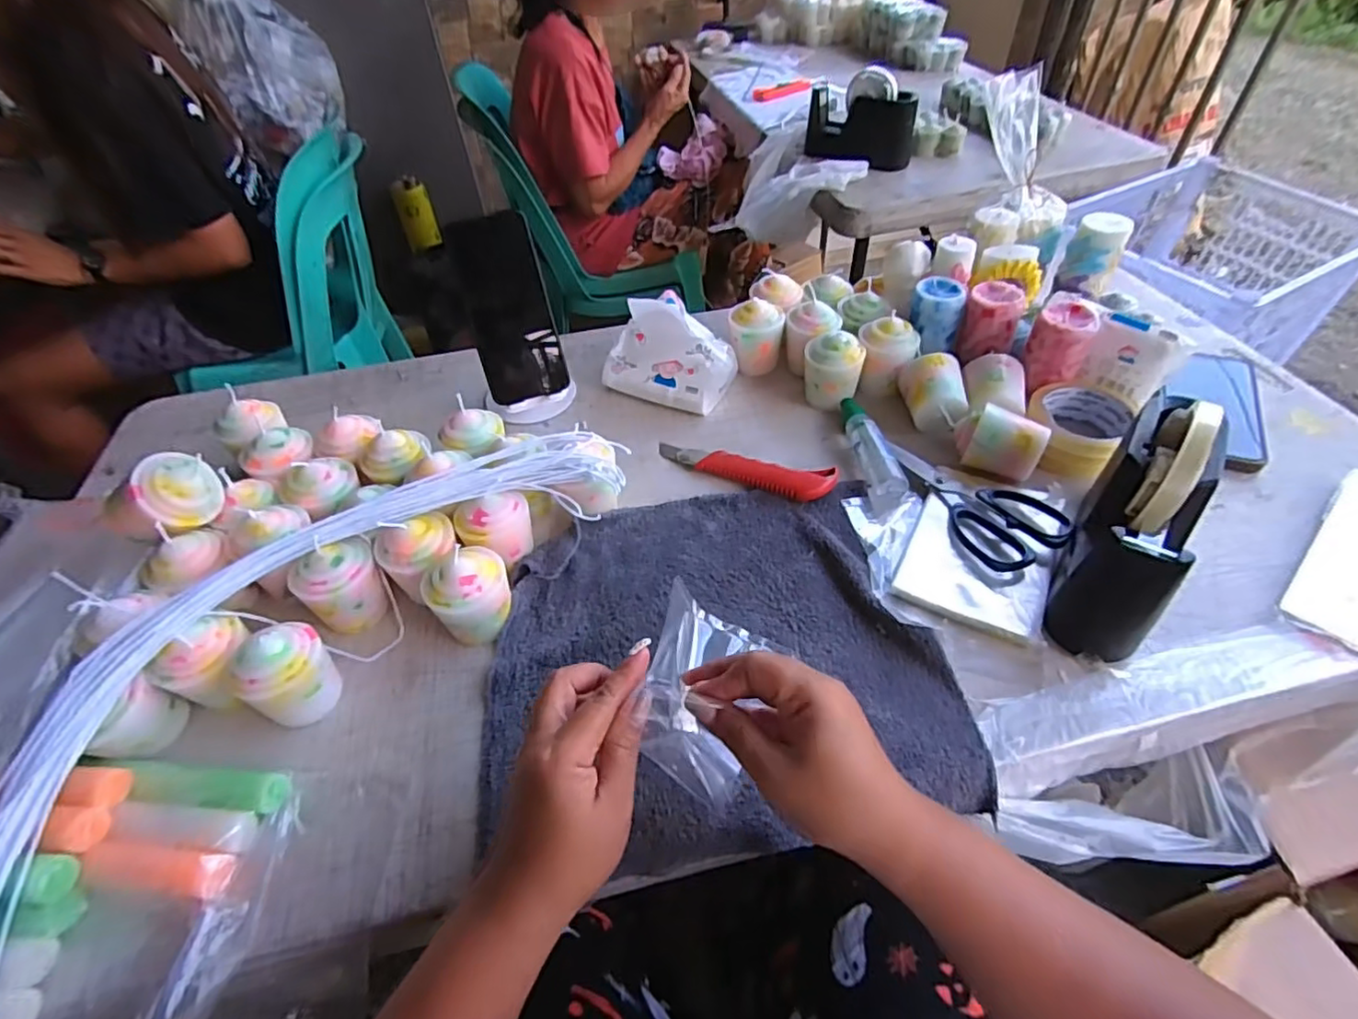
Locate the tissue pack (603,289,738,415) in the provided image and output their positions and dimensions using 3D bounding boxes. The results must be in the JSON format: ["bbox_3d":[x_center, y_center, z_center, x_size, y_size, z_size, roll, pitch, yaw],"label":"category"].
[{"bbox_3d":[-0.002,-0.166,0.653,0.133,0.078,0.090,18,52,19],"label":"tissue pack"}]

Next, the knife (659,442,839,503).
[{"bbox_3d":[0.058,-0.039,0.579,0.170,0.021,0.034,15,51,17],"label":"knife"}]

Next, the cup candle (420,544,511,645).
[{"bbox_3d":[-0.153,0.061,0.460,0.057,0.067,0.054,-28,52,-20],"label":"cup candle"}]

